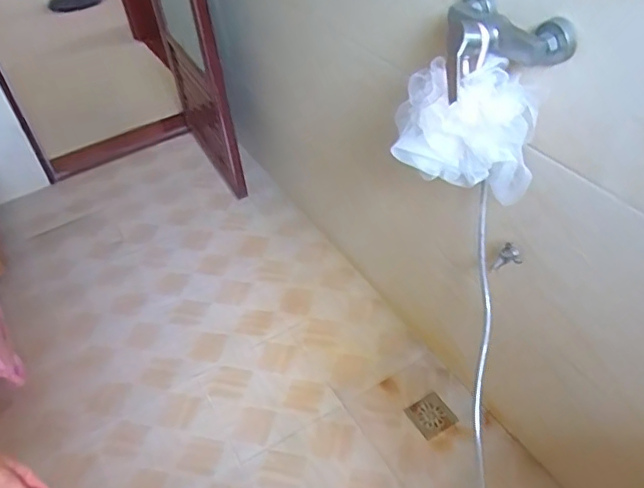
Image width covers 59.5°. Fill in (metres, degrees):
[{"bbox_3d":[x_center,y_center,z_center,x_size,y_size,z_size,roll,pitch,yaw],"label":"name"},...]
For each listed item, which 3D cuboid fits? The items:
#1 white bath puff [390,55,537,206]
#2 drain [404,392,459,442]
[{"bbox_3d":[0.218,-0.169,0.871,0.210,0.176,0.122,10,48,16],"label":"white bath puff"},{"bbox_3d":[0.283,0.445,1.462,0.099,0.014,0.104,-26,48,-18],"label":"drain"}]

